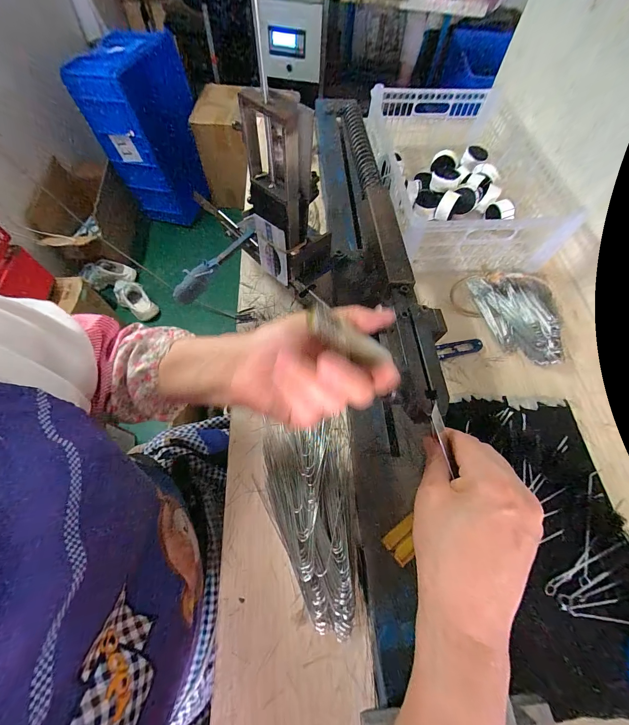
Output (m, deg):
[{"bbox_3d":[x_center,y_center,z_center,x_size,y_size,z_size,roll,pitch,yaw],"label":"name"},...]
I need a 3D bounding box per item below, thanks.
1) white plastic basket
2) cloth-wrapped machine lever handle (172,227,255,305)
[{"bbox_3d":[0.276,-0.365,0.568,0.289,0.123,0.383,-3,63,-4],"label":"white plastic basket"},{"bbox_3d":[-0.140,-0.140,0.424,0.034,0.026,0.150,36,67,15],"label":"cloth-wrapped machine lever handle"}]

